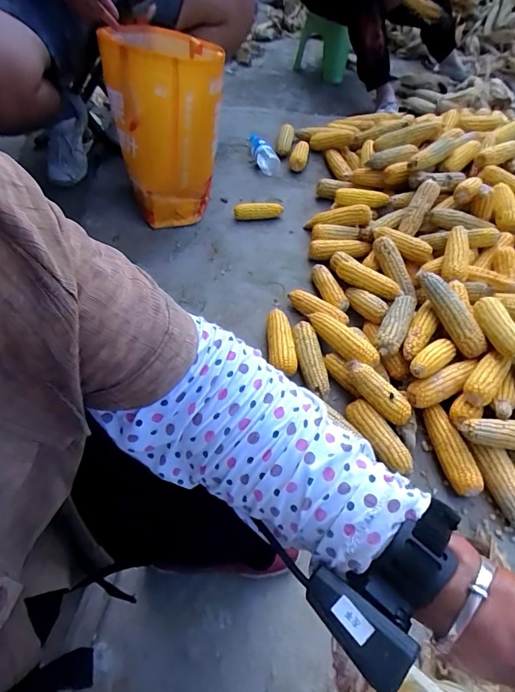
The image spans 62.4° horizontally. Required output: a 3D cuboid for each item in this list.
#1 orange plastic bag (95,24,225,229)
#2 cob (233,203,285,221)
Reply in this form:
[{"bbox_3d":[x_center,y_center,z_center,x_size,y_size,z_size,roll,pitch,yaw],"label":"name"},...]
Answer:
[{"bbox_3d":[-0.220,-0.550,1.105,0.263,0.405,0.248,-12,54,-9],"label":"orange plastic bag"},{"bbox_3d":[0.002,-0.387,1.214,0.135,0.051,0.054,3,51,18],"label":"cob"}]

